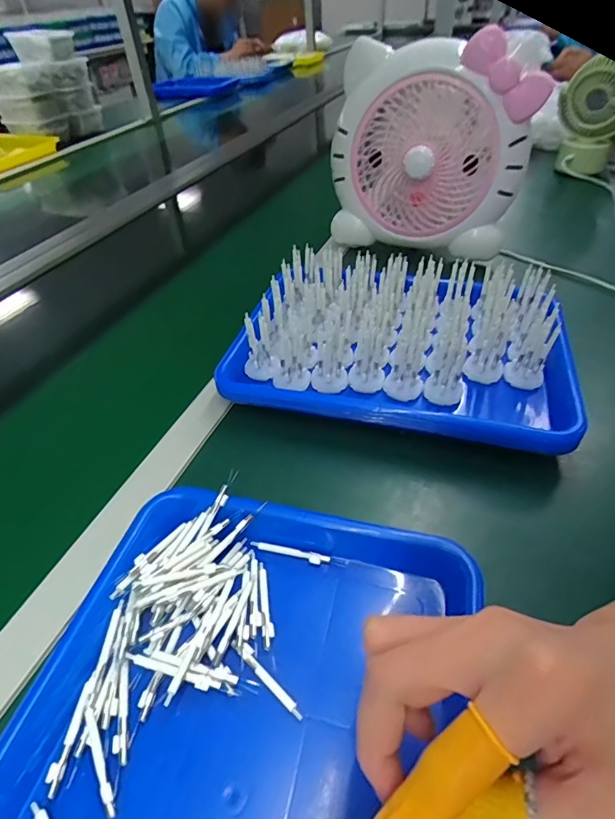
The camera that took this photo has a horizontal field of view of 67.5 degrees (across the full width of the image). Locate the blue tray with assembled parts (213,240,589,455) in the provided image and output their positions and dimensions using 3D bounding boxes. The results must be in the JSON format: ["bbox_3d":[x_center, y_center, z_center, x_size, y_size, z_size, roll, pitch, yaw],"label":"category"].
[{"bbox_3d":[0.094,-0.067,0.467,0.321,0.082,0.214,9,45,12],"label":"blue tray with assembled parts"}]

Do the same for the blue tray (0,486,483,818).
[{"bbox_3d":[-0.044,0.195,0.237,0.247,0.046,0.322,10,47,11],"label":"blue tray"}]

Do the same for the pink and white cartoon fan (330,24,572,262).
[{"bbox_3d":[0.158,-0.320,0.596,0.250,0.241,0.091,23,49,24],"label":"pink and white cartoon fan"}]

